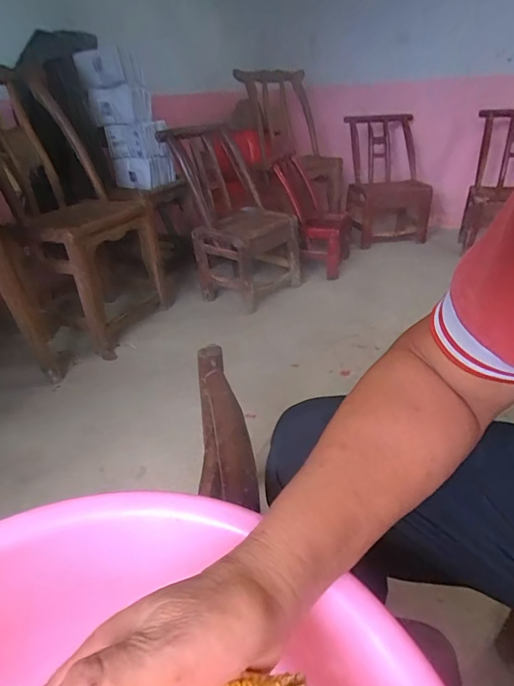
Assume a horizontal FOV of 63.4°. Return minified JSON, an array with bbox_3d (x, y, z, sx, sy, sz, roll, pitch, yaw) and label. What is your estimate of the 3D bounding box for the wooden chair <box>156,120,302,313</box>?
[{"bbox_3d":[-0.098,-0.532,1.732,0.443,0.642,0.460,17,36,31],"label":"wooden chair"}]

